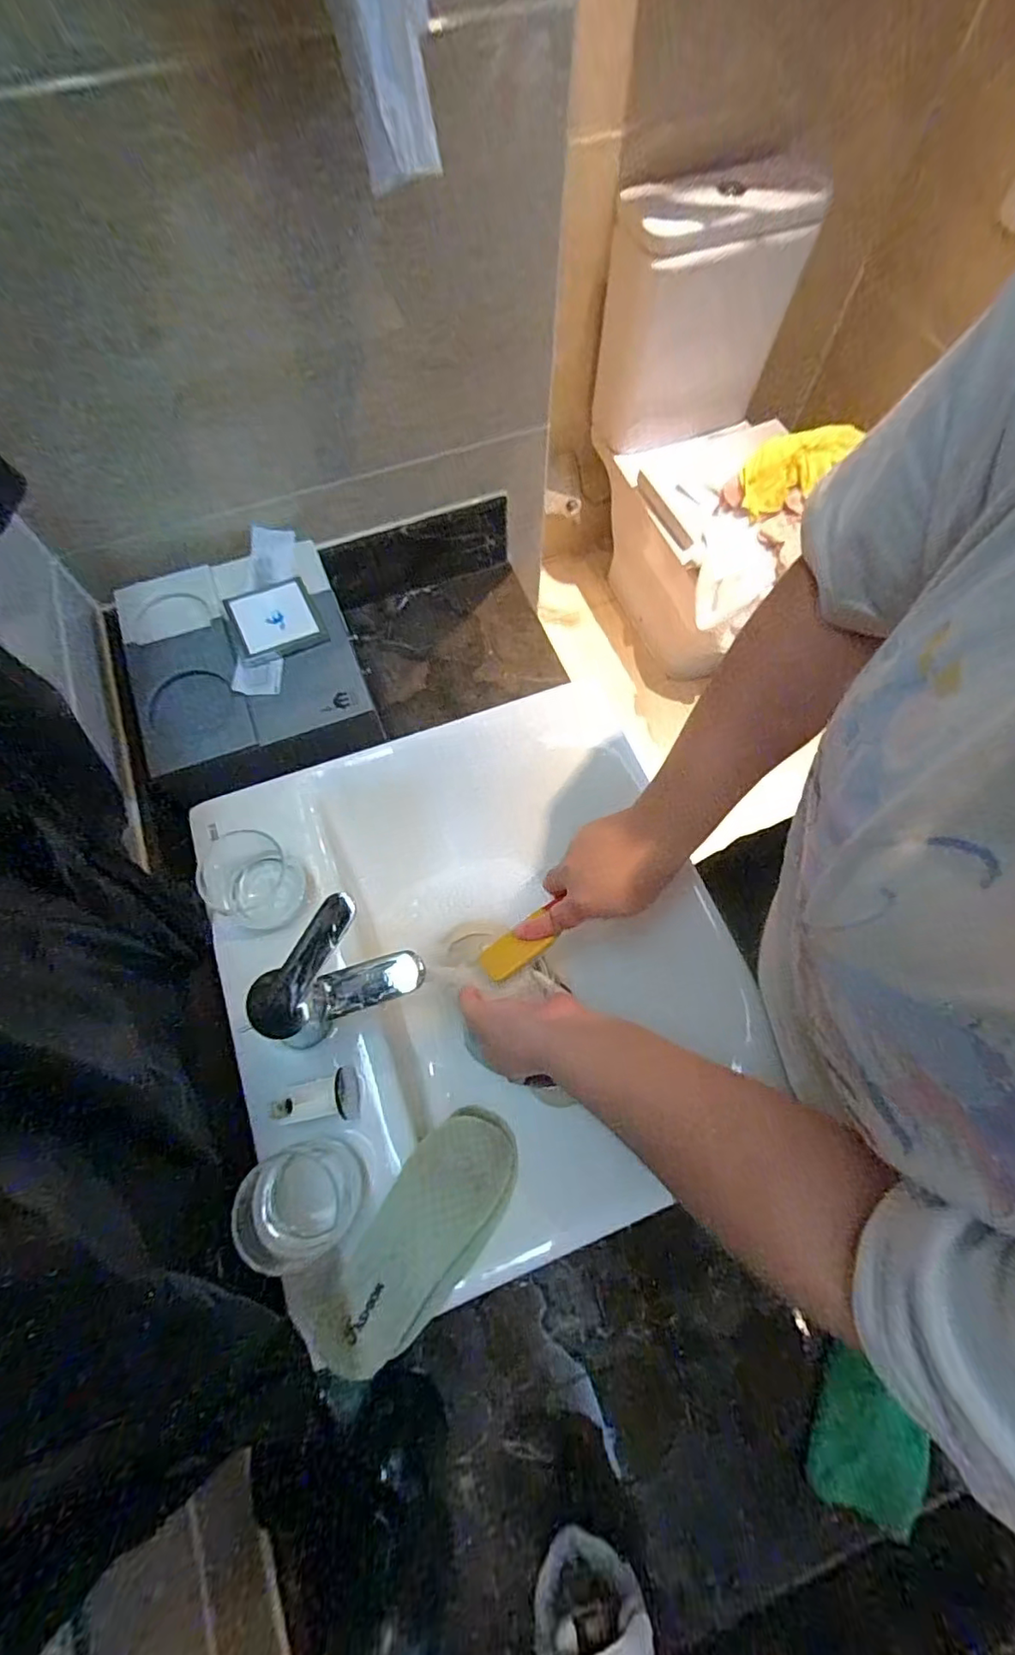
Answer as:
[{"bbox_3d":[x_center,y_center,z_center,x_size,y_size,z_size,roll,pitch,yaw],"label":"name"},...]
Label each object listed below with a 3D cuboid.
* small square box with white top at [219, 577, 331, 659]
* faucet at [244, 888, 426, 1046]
[{"bbox_3d":[-0.249,-0.225,0.620,0.085,0.014,0.092,-27,71,-10],"label":"small square box with white top"},{"bbox_3d":[-0.121,0.120,0.430,0.064,0.113,0.103,38,73,14],"label":"faucet"}]

